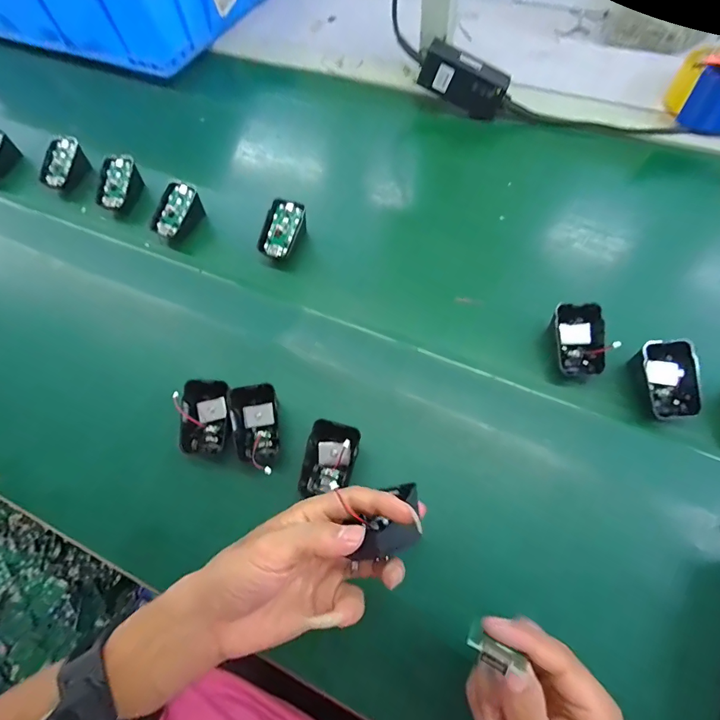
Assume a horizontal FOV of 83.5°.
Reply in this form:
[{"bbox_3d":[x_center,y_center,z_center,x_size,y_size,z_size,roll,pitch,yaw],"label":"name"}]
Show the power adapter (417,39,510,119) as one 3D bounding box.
[{"bbox_3d":[0.139,-0.374,0.541,0.113,0.052,0.027,26,66,-4],"label":"power adapter"}]

